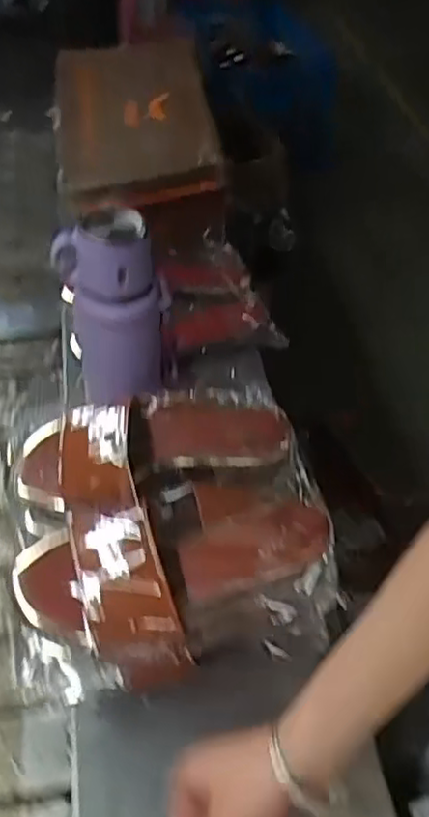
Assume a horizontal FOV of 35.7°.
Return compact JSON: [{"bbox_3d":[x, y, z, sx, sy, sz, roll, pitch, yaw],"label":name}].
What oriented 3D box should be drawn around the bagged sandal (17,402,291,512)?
[{"bbox_3d":[-0.052,0.029,0.556,0.215,0.045,0.098,-11,50,-14],"label":"bagged sandal"}]

